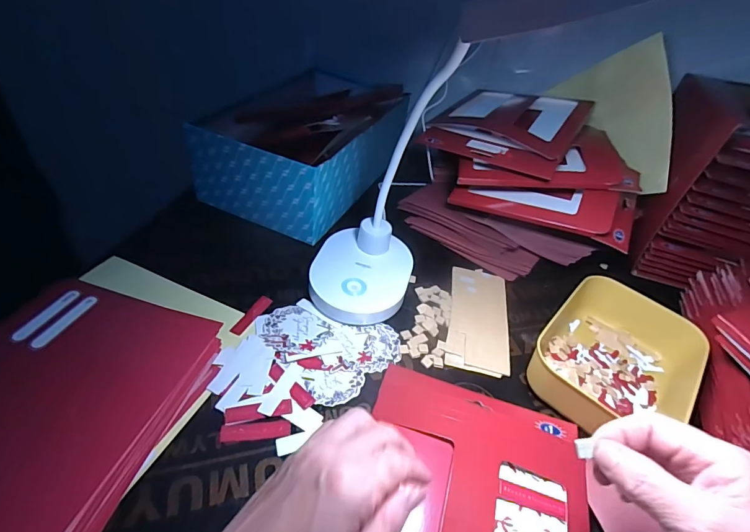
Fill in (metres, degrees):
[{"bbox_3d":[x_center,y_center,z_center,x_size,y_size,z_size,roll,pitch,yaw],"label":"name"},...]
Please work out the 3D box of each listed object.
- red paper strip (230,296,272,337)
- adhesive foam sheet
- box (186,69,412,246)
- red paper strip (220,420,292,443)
[{"bbox_3d":[-0.136,0.054,0.448,0.015,0.004,0.059,24,44,12],"label":"red paper strip"},{"bbox_3d":[0.126,0.059,0.494,0.070,0.009,0.162,11,40,6],"label":"adhesive foam sheet"},{"bbox_3d":[-0.108,-0.176,0.629,0.205,0.117,0.277,21,42,17],"label":"box"},{"bbox_3d":[-0.104,0.144,0.355,0.059,0.004,0.015,-3,41,-11],"label":"red paper strip"}]

